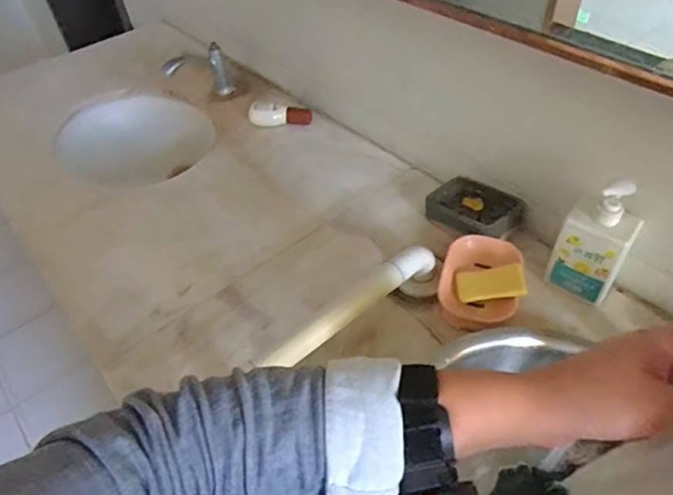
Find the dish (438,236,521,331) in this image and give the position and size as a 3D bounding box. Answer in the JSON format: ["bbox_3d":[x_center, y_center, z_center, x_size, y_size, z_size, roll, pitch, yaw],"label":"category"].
[{"bbox_3d":[0.194,0.051,0.696,0.101,0.054,0.134,11,49,15],"label":"dish"}]

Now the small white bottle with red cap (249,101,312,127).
[{"bbox_3d":[-0.113,-0.267,1.018,0.124,0.040,0.041,-4,47,1],"label":"small white bottle with red cap"}]

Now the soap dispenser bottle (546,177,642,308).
[{"bbox_3d":[0.330,-0.003,0.651,0.084,0.181,0.055,25,54,26],"label":"soap dispenser bottle"}]

